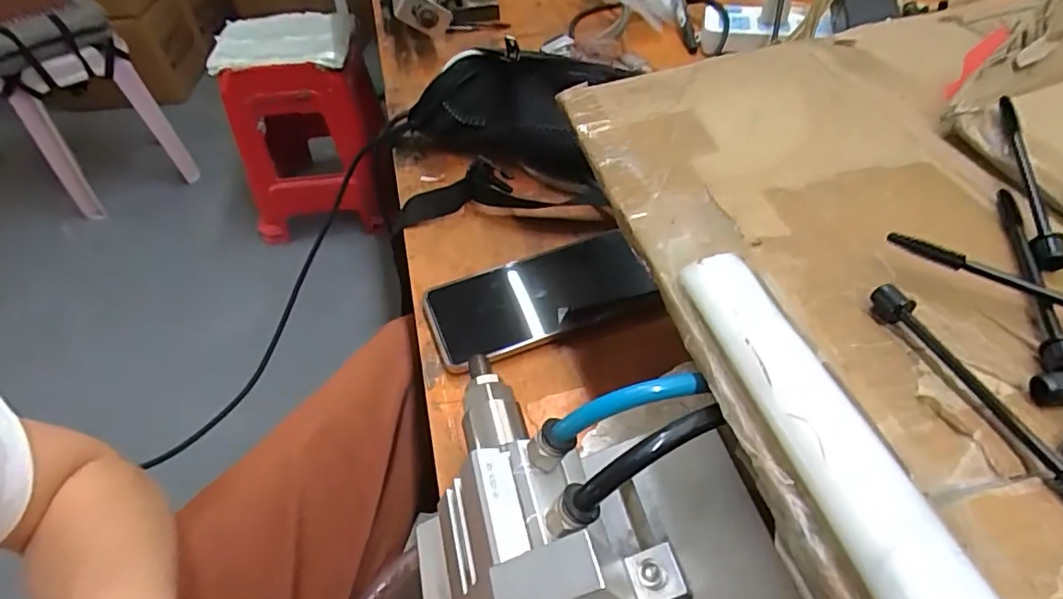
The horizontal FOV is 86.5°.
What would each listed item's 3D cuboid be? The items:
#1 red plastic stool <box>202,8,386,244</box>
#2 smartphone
[{"bbox_3d":[-0.595,-0.457,1.506,0.386,0.455,0.346,-12,48,-8],"label":"red plastic stool"},{"bbox_3d":[0.007,-0.002,0.404,0.158,0.013,0.075,-17,49,-13],"label":"smartphone"}]

